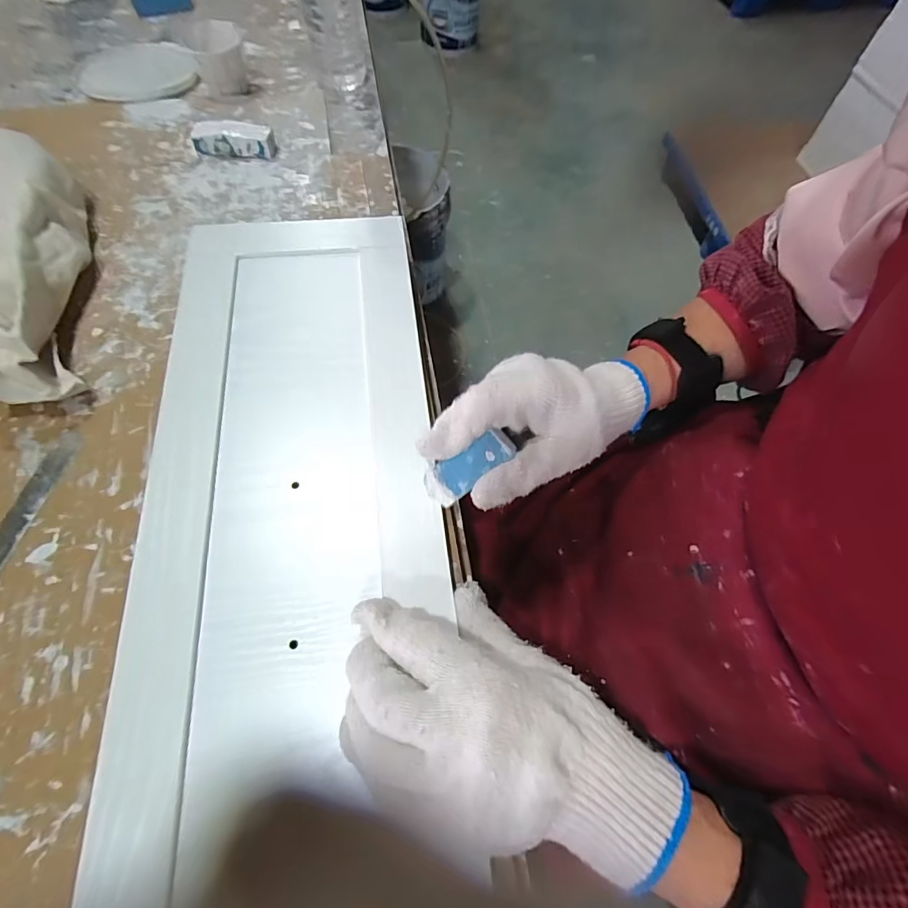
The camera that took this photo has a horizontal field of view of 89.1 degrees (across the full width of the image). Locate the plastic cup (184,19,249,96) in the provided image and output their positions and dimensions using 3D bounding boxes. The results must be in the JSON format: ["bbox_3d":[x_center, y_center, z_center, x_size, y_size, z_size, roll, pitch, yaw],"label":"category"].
[{"bbox_3d":[-0.247,-0.417,0.486,0.048,0.051,0.050,1,63,-2],"label":"plastic cup"}]

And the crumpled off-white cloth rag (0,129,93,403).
[{"bbox_3d":[-0.321,-0.137,0.339,0.090,0.054,0.245,-22,66,-14],"label":"crumpled off-white cloth rag"}]

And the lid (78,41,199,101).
[{"bbox_3d":[-0.353,-0.427,0.509,0.134,0.011,0.115,42,68,17],"label":"lid"}]

